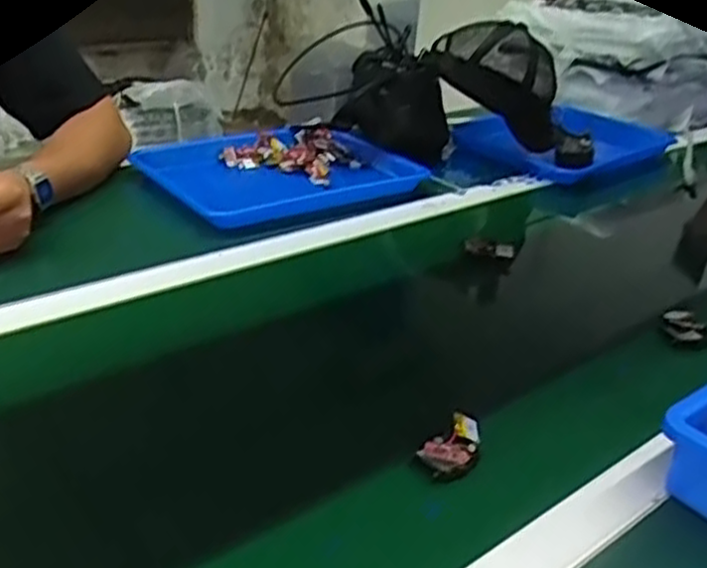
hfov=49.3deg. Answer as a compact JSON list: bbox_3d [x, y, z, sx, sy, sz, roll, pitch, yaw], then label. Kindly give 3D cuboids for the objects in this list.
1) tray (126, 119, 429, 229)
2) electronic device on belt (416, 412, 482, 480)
[{"bbox_3d":[-0.110,-0.151,1.039,0.339,0.045,0.269,-19,34,-36],"label":"tray"},{"bbox_3d":[0.075,0.116,0.556,0.037,0.014,0.061,27,38,27],"label":"electronic device on belt"}]

